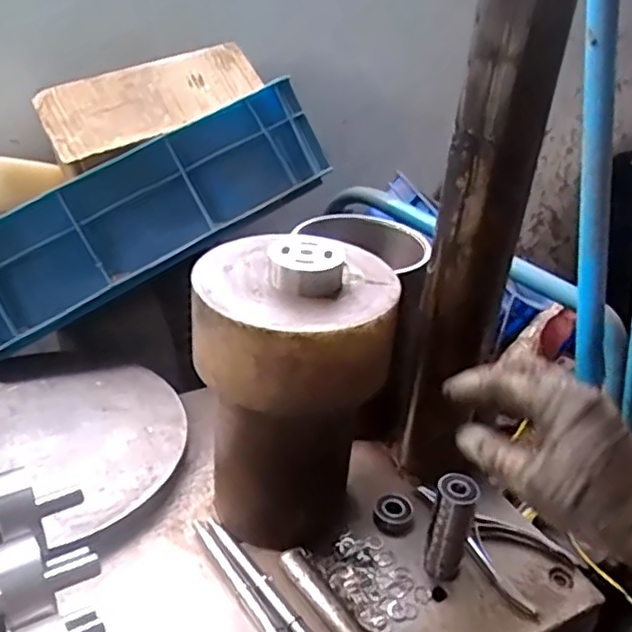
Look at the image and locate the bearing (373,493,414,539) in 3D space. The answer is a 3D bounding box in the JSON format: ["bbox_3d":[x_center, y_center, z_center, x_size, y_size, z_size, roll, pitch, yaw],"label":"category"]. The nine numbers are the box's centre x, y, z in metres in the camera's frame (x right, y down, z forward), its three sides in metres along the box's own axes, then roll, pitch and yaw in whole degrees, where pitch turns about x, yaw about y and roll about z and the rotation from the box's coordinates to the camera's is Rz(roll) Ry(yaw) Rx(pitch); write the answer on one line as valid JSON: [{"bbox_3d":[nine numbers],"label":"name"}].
[{"bbox_3d":[0.067,0.172,0.574,0.034,0.012,0.041,9,30,7],"label":"bearing"}]

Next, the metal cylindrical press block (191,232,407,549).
[{"bbox_3d":[-0.020,0.059,0.518,0.139,0.227,0.128,2,30,-6],"label":"metal cylindrical press block"}]

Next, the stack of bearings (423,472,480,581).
[{"bbox_3d":[0.104,0.165,0.521,0.028,0.082,0.031,13,31,13],"label":"stack of bearings"}]

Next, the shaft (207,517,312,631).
[{"bbox_3d":[-0.037,0.203,0.499,0.013,0.008,0.164,-19,38,-35],"label":"shaft"}]

